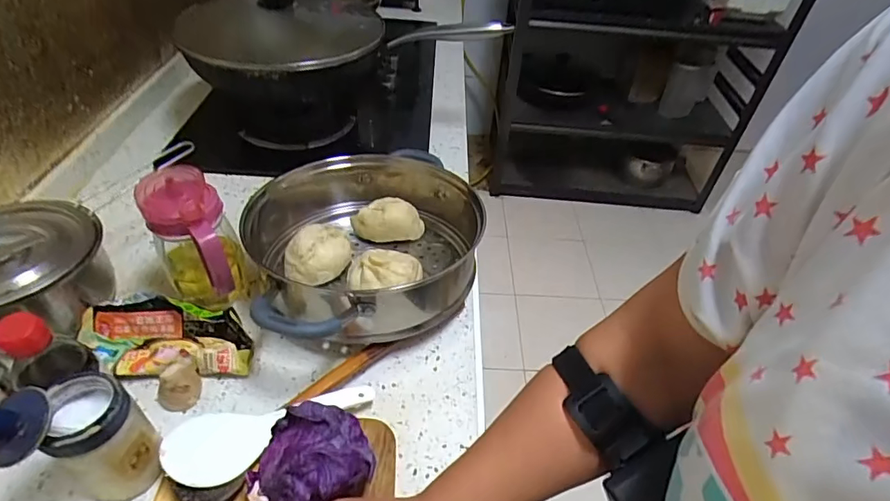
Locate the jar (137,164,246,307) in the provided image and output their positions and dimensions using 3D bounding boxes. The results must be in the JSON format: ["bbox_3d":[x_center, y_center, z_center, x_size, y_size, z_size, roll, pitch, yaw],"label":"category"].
[{"bbox_3d":[-0.281,-0.002,0.548,0.082,0.163,0.125,-25,52,-28],"label":"jar"}]

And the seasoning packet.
[{"bbox_3d":[-0.304,0.096,0.520,0.182,0.055,0.077,8,44,3],"label":"seasoning packet"}]

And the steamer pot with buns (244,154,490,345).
[{"bbox_3d":[-0.099,-0.014,0.617,0.279,0.114,0.314,-15,47,-20],"label":"steamer pot with buns"}]

